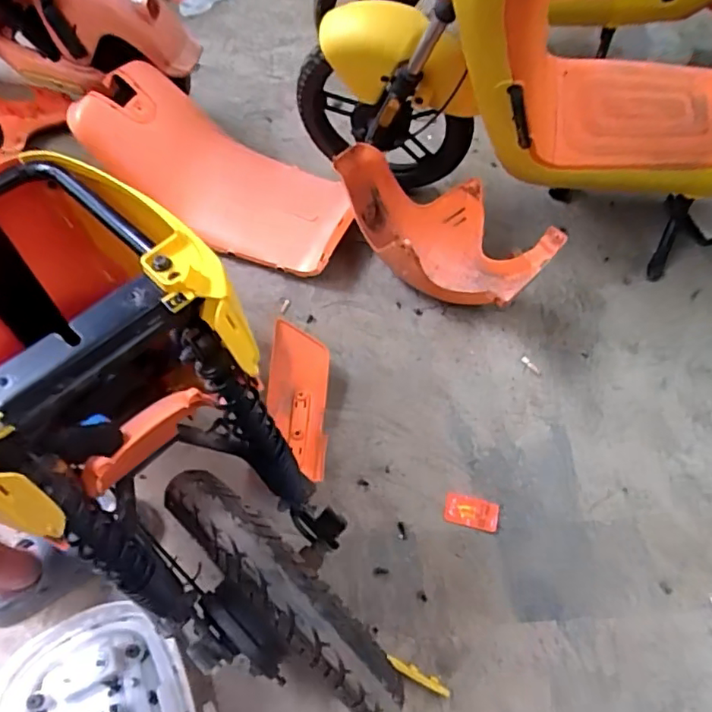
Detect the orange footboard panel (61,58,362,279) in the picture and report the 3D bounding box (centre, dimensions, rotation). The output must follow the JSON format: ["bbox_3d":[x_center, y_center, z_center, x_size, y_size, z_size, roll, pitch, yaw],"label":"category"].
[{"bbox_3d":[-0.299,-0.395,1.212,0.601,0.139,0.256,30,62,-5],"label":"orange footboard panel"}]

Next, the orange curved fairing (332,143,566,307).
[{"bbox_3d":[0.164,-0.244,1.139,0.244,0.206,0.436,-41,64,-20],"label":"orange curved fairing"}]

